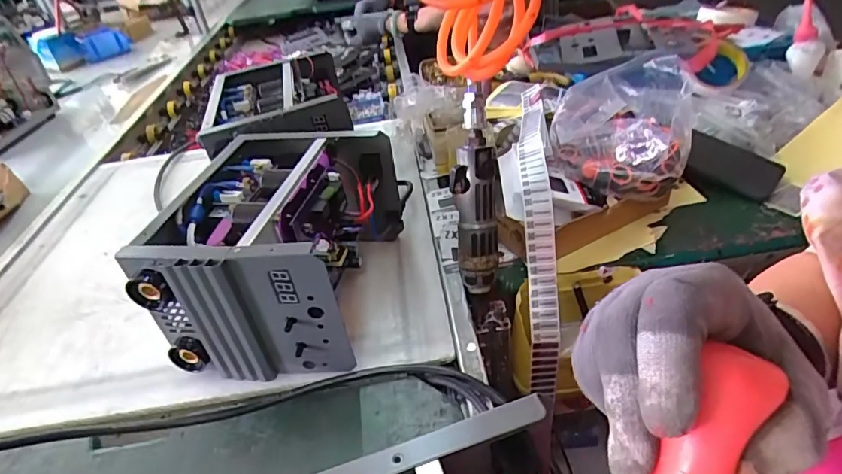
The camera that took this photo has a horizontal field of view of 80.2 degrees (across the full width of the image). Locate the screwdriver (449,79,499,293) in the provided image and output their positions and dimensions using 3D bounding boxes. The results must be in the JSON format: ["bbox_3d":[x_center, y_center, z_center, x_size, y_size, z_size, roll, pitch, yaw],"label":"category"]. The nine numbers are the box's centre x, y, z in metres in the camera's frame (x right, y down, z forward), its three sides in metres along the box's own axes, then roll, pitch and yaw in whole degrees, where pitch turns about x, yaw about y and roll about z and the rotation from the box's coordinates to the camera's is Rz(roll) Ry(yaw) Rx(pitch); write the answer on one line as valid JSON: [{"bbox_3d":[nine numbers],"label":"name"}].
[{"bbox_3d":[0.055,-0.043,0.502,0.045,0.206,0.039,-1,11,8],"label":"screwdriver"}]

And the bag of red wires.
[{"bbox_3d":[0.232,-0.128,0.575,0.138,0.105,0.153,13,42,27],"label":"bag of red wires"}]

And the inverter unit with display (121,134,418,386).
[{"bbox_3d":[-0.143,0.002,0.548,0.187,0.153,0.267,1,38,11],"label":"inverter unit with display"}]

